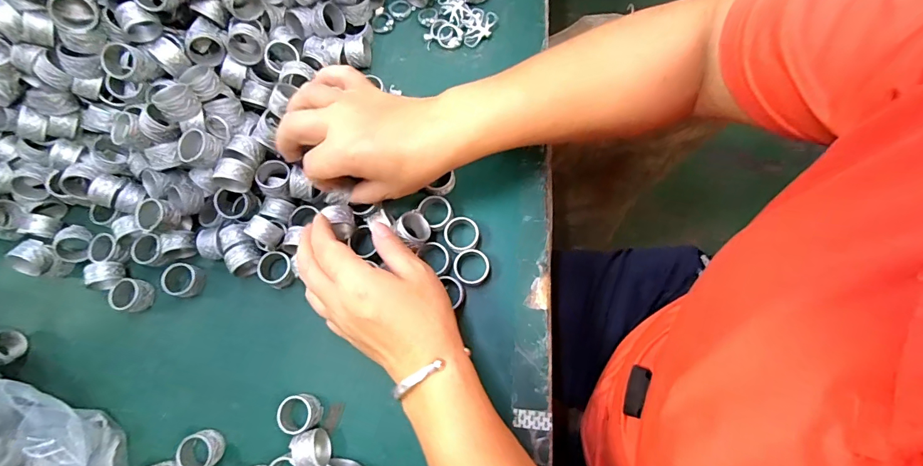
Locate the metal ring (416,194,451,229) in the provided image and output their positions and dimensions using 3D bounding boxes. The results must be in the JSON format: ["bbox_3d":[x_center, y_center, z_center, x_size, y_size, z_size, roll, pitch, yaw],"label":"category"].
[{"bbox_3d":[-0.021,-0.018,0.347,0.024,0.013,0.029,-40,76,-4],"label":"metal ring"}]

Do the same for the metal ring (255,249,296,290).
[{"bbox_3d":[-0.154,0.030,0.350,0.028,0.019,0.028,-1,77,5],"label":"metal ring"}]

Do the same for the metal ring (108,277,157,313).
[{"bbox_3d":[-0.281,0.053,0.358,0.029,0.015,0.027,-1,77,5],"label":"metal ring"}]

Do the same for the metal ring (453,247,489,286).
[{"bbox_3d":[0.008,0.028,0.333,0.028,0.014,0.029,-1,77,5],"label":"metal ring"}]

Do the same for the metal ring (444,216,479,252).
[{"bbox_3d":[0.000,0.001,0.340,0.029,0.016,0.028,-1,77,5],"label":"metal ring"}]

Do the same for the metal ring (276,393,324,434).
[{"bbox_3d":[-0.124,0.138,0.321,0.029,0.018,0.025,1,77,6],"label":"metal ring"}]

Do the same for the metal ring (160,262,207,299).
[{"bbox_3d":[-0.239,0.040,0.359,0.027,0.019,0.028,-1,77,5],"label":"metal ring"}]

